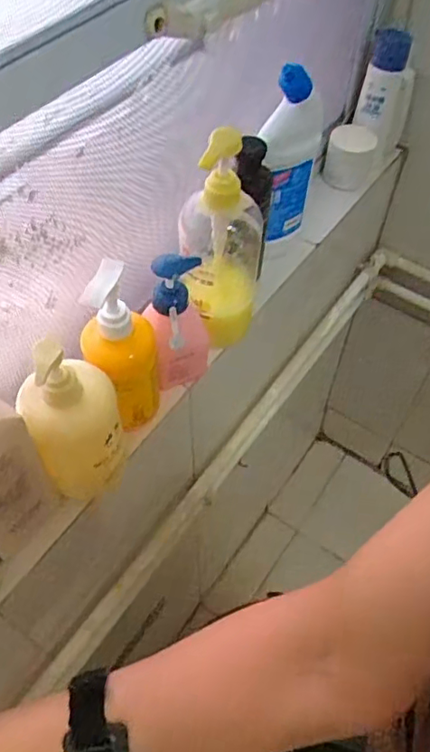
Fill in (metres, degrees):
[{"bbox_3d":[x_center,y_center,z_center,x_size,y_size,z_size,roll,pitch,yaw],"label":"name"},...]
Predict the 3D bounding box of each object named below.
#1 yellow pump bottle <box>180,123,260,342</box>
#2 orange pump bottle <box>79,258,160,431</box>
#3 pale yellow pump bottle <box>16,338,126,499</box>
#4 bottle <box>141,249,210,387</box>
[{"bbox_3d":[0.006,-0.142,0.596,0.084,0.242,0.086,3,54,2],"label":"yellow pump bottle"},{"bbox_3d":[-0.086,-0.026,0.536,0.068,0.181,0.053,-17,56,-12],"label":"orange pump bottle"},{"bbox_3d":[-0.124,0.039,0.510,0.077,0.179,0.067,-17,56,-12],"label":"pale yellow pump bottle"},{"bbox_3d":[-0.038,-0.055,0.611,0.073,0.169,0.044,-28,59,-19],"label":"bottle"}]

